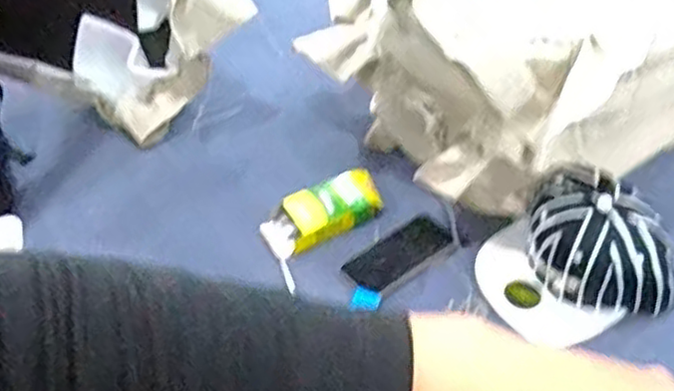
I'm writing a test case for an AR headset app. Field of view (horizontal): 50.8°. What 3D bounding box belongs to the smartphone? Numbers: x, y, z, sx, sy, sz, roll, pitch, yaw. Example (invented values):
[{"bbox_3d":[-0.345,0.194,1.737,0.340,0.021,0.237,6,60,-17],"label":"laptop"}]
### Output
[{"bbox_3d":[0.088,0.087,1.013,0.151,0.008,0.077,-35,58,0],"label":"smartphone"}]

